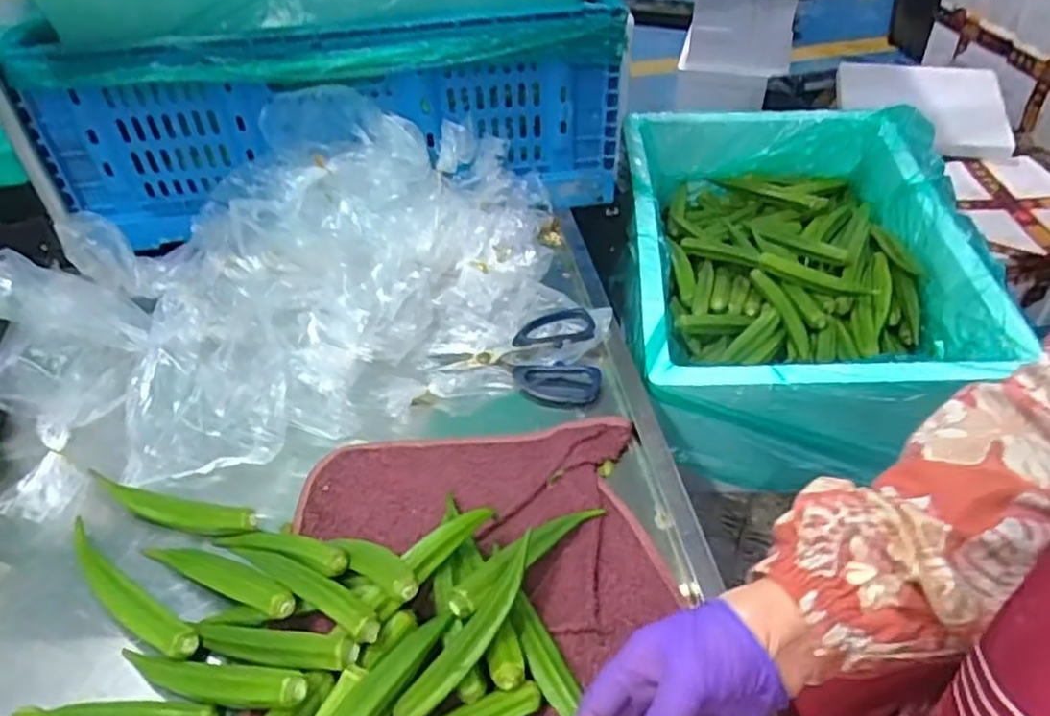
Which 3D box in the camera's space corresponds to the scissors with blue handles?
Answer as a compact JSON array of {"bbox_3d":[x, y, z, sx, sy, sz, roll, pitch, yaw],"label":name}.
[{"bbox_3d":[-0.007,0.003,0.684,0.150,0.016,0.106,-4,60,1],"label":"scissors with blue handles"}]

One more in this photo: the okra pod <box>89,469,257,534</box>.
[{"bbox_3d":[-0.276,0.119,0.571,0.143,0.025,0.024,8,44,10],"label":"okra pod"}]

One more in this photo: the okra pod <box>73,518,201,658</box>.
[{"bbox_3d":[-0.286,0.168,0.520,0.157,0.026,0.026,26,50,26],"label":"okra pod"}]

